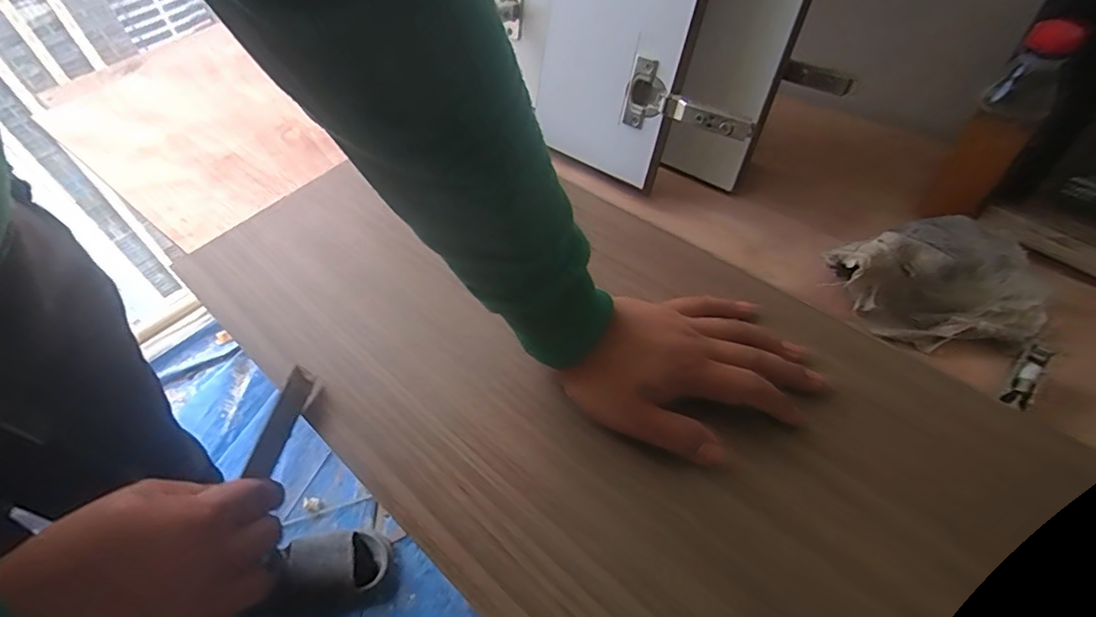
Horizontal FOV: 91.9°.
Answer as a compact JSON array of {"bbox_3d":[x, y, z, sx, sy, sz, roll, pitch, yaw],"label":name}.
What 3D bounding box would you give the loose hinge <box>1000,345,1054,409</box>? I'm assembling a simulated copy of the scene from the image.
[{"bbox_3d":[0.335,0.049,0.370,0.057,0.016,0.014,-38,58,-24],"label":"loose hinge"}]

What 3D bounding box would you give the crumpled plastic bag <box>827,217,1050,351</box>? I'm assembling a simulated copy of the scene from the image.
[{"bbox_3d":[0.325,-0.031,0.420,0.176,0.049,0.128,-19,52,-12],"label":"crumpled plastic bag"}]

